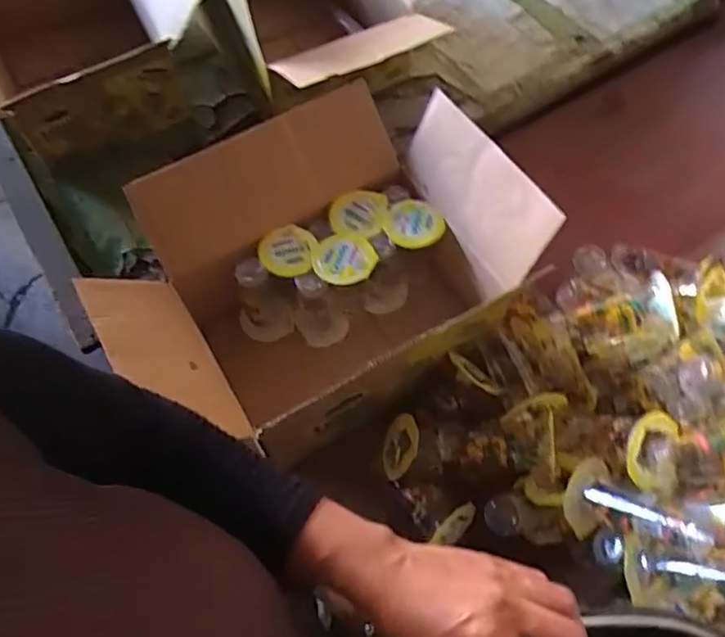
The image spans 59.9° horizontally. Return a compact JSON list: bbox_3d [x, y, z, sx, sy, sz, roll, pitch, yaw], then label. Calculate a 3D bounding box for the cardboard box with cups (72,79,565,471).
[{"bbox_3d":[-0.057,-0.040,0.789,0.477,0.240,0.342,-29,66,-12],"label":"cardboard box with cups"}]

